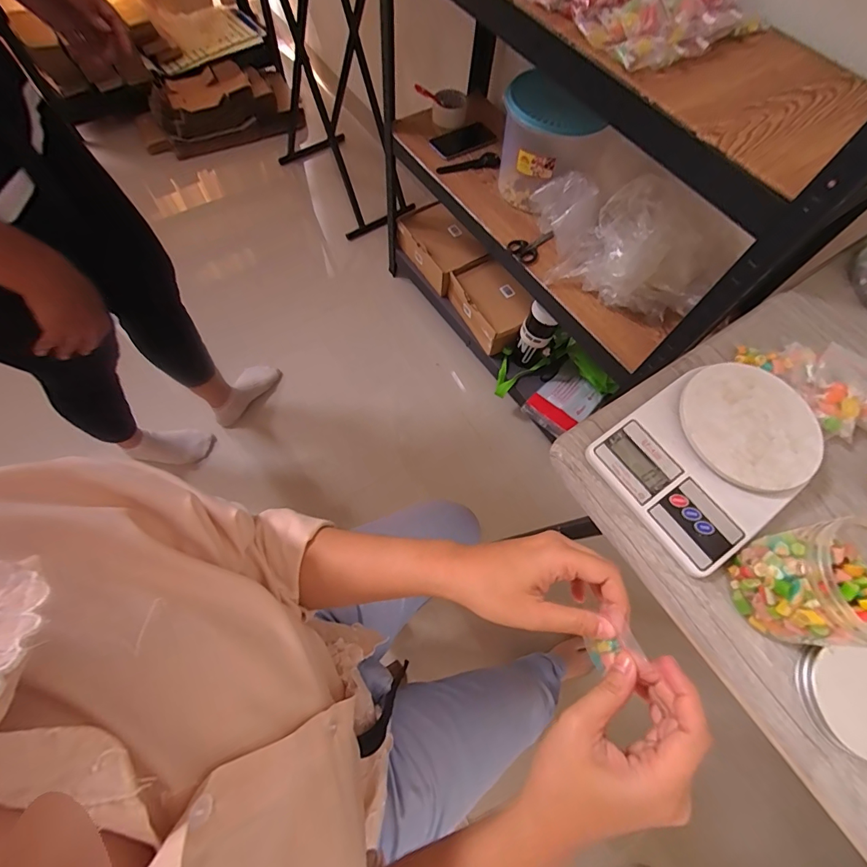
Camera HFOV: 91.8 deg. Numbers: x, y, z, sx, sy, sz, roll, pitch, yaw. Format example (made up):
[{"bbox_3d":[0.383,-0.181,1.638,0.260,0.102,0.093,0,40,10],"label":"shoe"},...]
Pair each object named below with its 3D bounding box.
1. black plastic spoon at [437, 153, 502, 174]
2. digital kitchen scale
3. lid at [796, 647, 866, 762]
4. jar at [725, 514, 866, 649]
[{"bbox_3d":[0.085,-0.638,0.998,0.150,0.025,0.038,-13,67,-9],"label":"black plastic spoon"},{"bbox_3d":[0.271,0.017,0.412,0.202,0.040,0.145,-34,72,-17],"label":"digital kitchen scale"},{"bbox_3d":[0.343,0.217,0.339,0.079,0.019,0.076,1,66,-3],"label":"lid"},{"bbox_3d":[0.318,0.122,0.338,0.107,0.094,0.091,-9,67,-7],"label":"jar"}]

